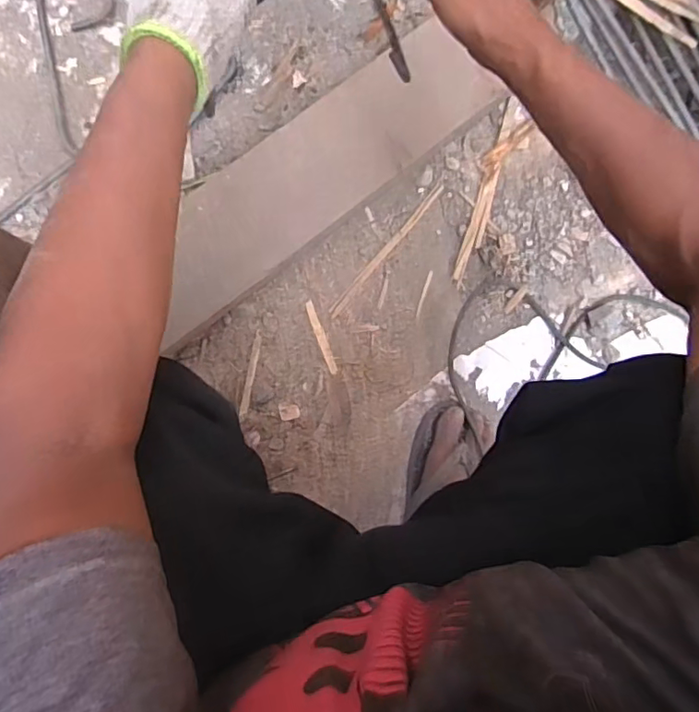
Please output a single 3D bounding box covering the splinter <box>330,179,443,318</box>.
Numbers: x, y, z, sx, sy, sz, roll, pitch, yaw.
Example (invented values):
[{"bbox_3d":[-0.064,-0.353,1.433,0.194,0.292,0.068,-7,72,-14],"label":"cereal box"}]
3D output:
[{"bbox_3d":[0.047,-0.134,0.688,0.012,0.004,0.215,40,86,-9],"label":"splinter"}]

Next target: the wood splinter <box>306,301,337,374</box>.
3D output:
[{"bbox_3d":[-0.034,-0.023,0.672,0.012,0.004,0.092,-23,96,-8],"label":"wood splinter"}]

